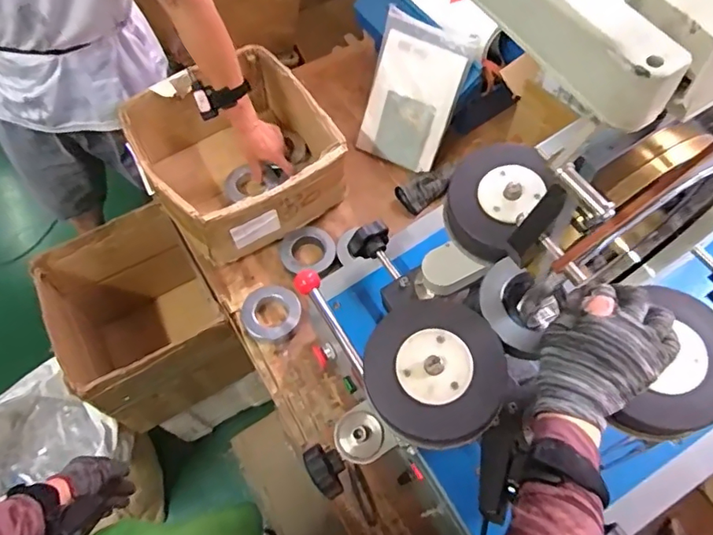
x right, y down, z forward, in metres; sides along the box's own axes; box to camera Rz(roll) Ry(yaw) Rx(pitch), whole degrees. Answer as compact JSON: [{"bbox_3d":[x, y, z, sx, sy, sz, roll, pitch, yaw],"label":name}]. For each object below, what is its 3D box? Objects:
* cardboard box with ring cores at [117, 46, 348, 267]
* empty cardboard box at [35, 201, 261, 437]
[{"bbox_3d":[-0.233,-0.214,1.016,0.335,0.188,0.337,-31,67,-16],"label":"cardboard box with ring cores"},{"bbox_3d":[-0.457,0.142,1.140,0.305,0.375,0.348,-31,67,-16],"label":"empty cardboard box"}]

